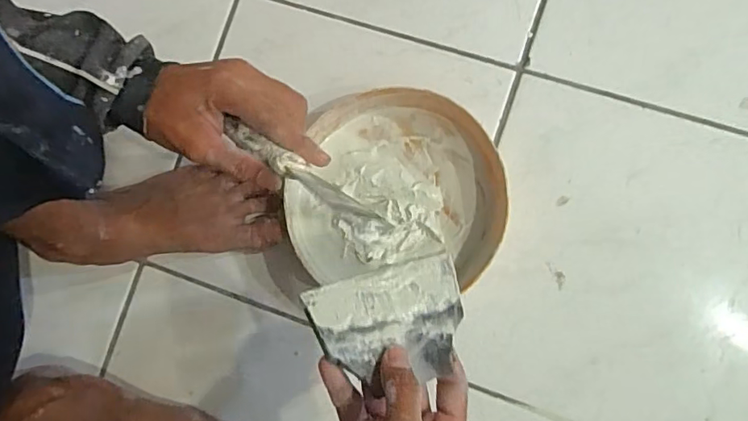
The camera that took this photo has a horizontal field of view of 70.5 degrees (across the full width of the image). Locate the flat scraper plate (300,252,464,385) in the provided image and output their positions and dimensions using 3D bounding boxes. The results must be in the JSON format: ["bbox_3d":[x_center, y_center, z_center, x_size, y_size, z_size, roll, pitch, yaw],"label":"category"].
[{"bbox_3d":[0.012,0.074,0.345,0.100,0.009,0.073,-12,72,-14],"label":"flat scraper plate"}]

